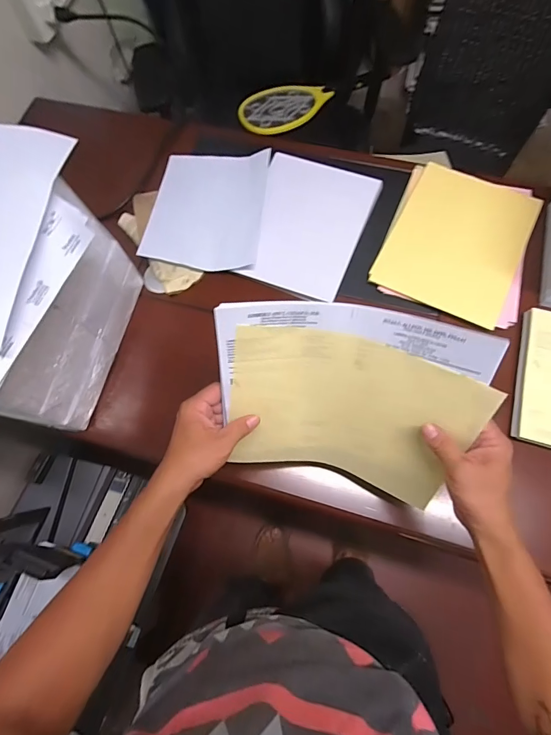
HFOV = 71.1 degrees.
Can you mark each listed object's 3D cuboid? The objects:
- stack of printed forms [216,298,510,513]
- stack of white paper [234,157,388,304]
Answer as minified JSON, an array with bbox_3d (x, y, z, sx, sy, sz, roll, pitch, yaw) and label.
[{"bbox_3d":[0.077,0.045,0.445,0.270,0.245,0.041,8,38,8],"label":"stack of printed forms"},{"bbox_3d":[0.058,-0.264,0.705,0.201,0.010,0.274,20,73,7],"label":"stack of white paper"}]

